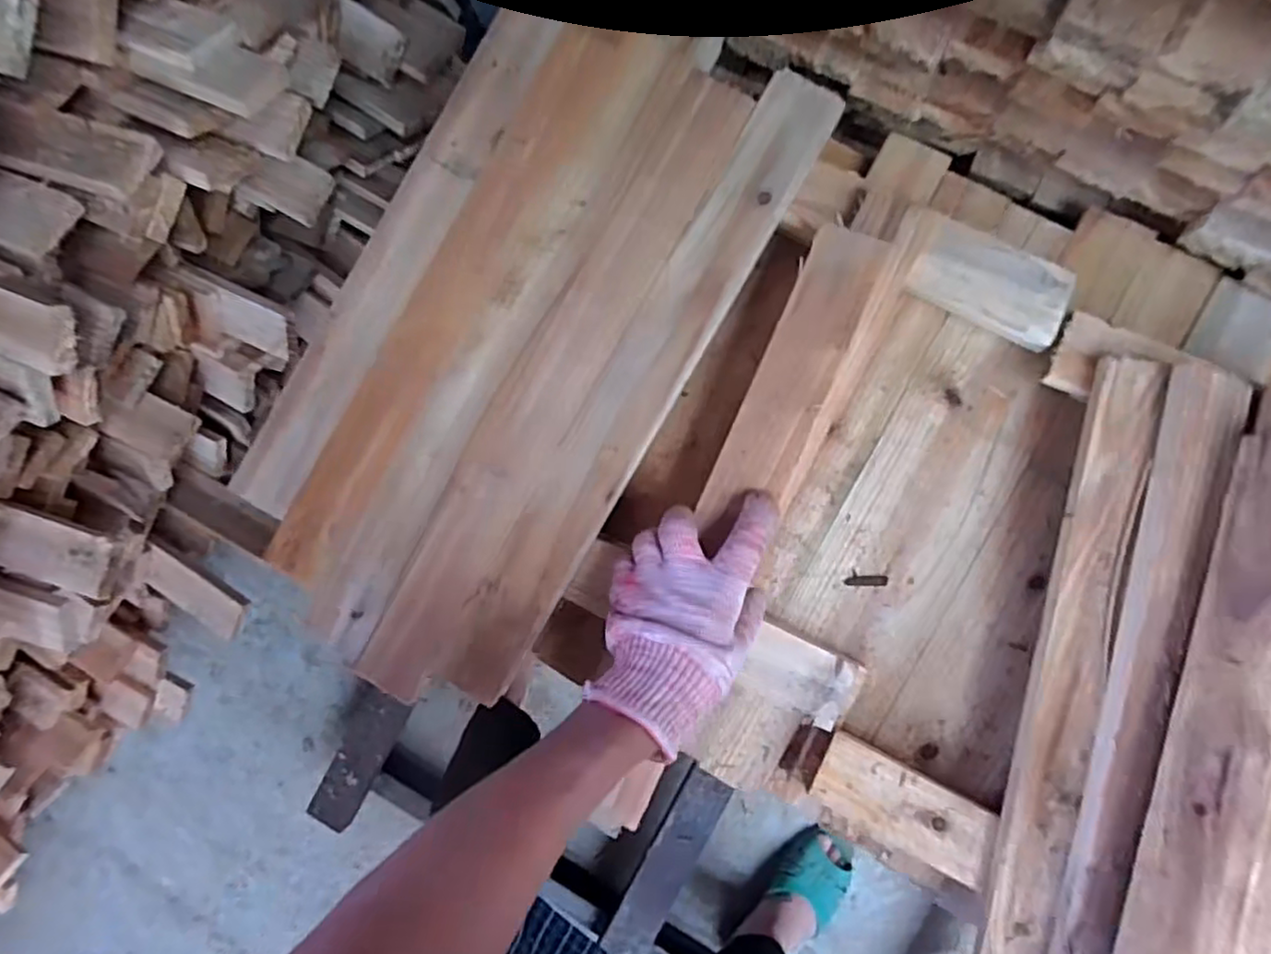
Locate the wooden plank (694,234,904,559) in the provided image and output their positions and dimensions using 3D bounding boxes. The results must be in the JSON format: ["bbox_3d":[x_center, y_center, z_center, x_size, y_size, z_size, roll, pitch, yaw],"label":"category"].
[{"bbox_3d":[0.113,-0.062,0.479,0.064,0.021,0.230,27,91,8],"label":"wooden plank"}]

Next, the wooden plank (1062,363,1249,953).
[{"bbox_3d":[0.322,0.183,0.439,0.047,0.017,0.513,13,89,8],"label":"wooden plank"}]

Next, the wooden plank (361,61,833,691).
[{"bbox_3d":[-0.032,-0.062,0.495,0.106,0.014,0.513,30,91,8],"label":"wooden plank"}]

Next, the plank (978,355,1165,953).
[{"bbox_3d":[0.286,0.194,0.459,0.042,0.019,0.551,11,89,8],"label":"plank"}]

